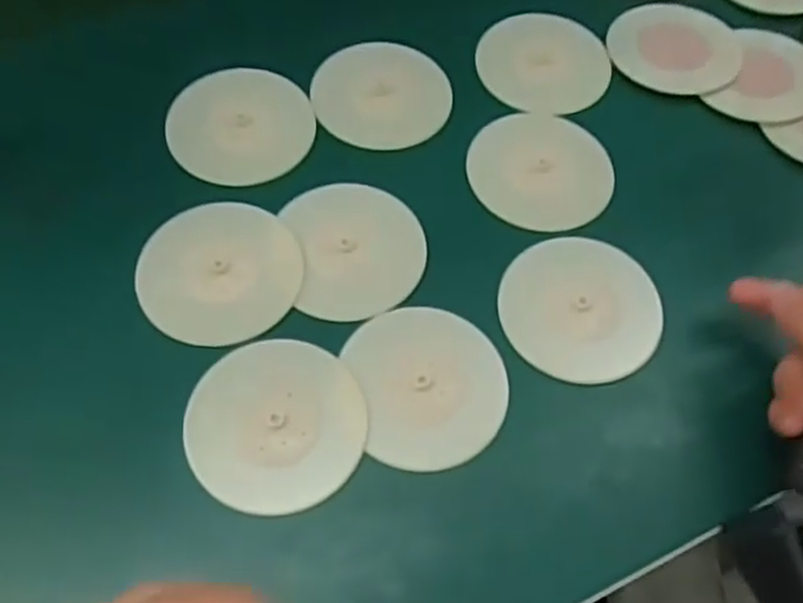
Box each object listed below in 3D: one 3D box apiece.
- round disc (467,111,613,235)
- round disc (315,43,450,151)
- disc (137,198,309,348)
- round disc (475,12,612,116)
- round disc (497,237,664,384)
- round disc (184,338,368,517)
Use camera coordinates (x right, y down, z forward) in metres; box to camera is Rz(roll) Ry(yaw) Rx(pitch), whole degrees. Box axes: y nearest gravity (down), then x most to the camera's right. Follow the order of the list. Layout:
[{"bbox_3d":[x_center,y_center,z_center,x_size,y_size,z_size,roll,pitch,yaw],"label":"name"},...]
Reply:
[{"bbox_3d":[0.083,-0.079,0.469,0.084,0.004,0.084,1,60,-1],"label":"round disc"},{"bbox_3d":[-0.012,-0.130,0.490,0.084,0.008,0.075,-6,60,-5],"label":"round disc"},{"bbox_3d":[-0.096,-0.017,0.417,0.081,0.005,0.085,1,60,-1],"label":"disc"},{"bbox_3d":[0.092,-0.155,0.508,0.085,0.012,0.078,1,60,-1],"label":"round disc"},{"bbox_3d":[0.098,0.003,0.422,0.085,0.010,0.078,1,60,-1],"label":"round disc"},{"bbox_3d":[-0.060,0.058,0.378,0.082,0.005,0.085,2,61,-3],"label":"round disc"}]

